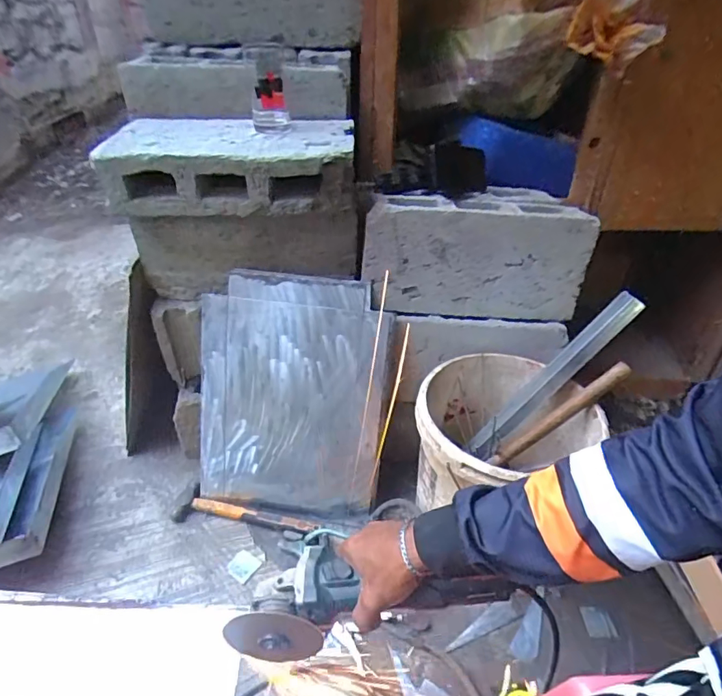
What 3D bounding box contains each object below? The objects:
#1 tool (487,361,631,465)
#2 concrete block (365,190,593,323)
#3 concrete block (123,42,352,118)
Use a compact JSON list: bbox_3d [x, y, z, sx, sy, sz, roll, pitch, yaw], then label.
[{"bbox_3d":[0.321,0.114,0.780,0.025,0.268,0.026,36,21,-34],"label":"tool"},{"bbox_3d":[0.196,-0.185,0.891,0.387,0.182,0.165,1,36,-5],"label":"concrete block"},{"bbox_3d":[-0.216,-0.474,0.849,0.386,0.099,0.186,-1,37,-8],"label":"concrete block"}]

